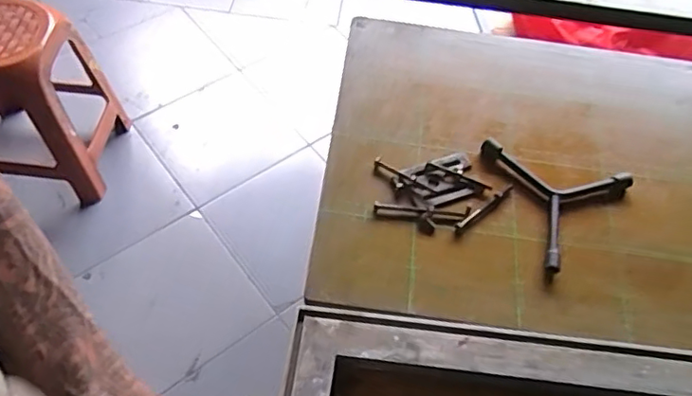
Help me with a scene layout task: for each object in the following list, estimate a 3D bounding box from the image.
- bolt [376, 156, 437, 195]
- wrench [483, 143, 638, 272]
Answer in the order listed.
[{"bbox_3d":[0.063,-0.023,0.608,0.075,0.006,0.010,27,59,14],"label":"bolt"},{"bbox_3d":[0.232,-0.011,0.608,0.134,0.016,0.161,-15,59,-13],"label":"wrench"}]

